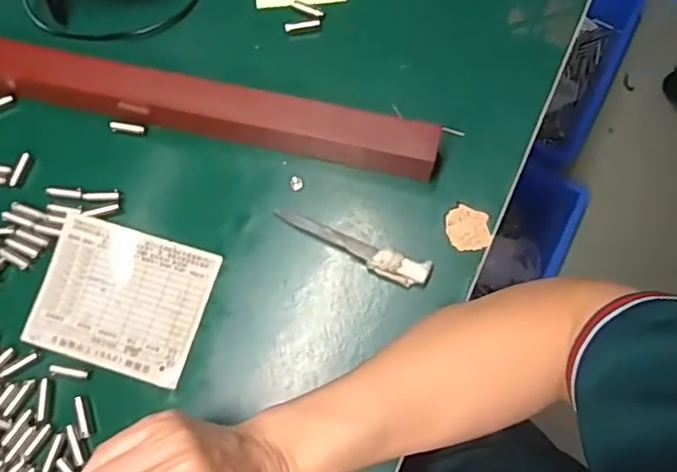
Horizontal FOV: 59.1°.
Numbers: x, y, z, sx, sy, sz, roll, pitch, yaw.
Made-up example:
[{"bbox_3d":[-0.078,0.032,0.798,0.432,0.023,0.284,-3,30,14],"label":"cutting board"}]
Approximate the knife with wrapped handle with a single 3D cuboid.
[{"bbox_3d":[0.008,0.009,0.385,0.104,0.015,0.018,21,75,6],"label":"knife with wrapped handle"}]

